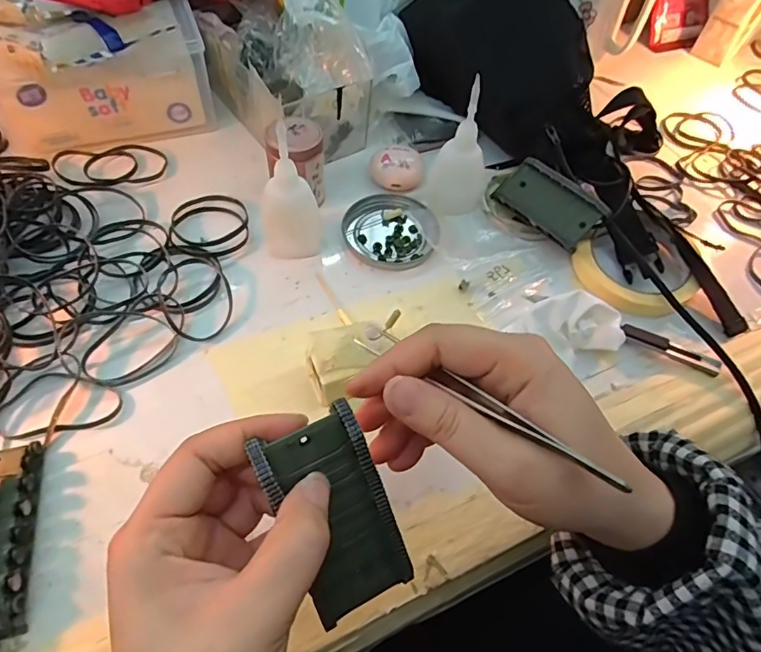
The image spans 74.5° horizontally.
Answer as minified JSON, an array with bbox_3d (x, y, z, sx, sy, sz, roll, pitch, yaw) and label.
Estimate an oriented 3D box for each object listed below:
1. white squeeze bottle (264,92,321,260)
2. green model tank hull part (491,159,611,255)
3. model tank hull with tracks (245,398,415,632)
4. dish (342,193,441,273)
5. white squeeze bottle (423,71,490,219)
[{"bbox_3d":[-0.066,-0.094,0.361,0.041,0.105,0.035,-7,57,-10],"label":"white squeeze bottle"},{"bbox_3d":[0.138,-0.105,0.416,0.011,0.045,0.094,9,32,-50],"label":"green model tank hull part"},{"bbox_3d":[-0.017,0.078,0.204,0.042,0.011,0.087,-22,106,-16],"label":"model tank hull with tracks"},{"bbox_3d":[0.009,-0.081,0.421,0.077,0.009,0.079,2,56,-3],"label":"dish"},{"bbox_3d":[0.068,-0.139,0.400,0.049,0.100,0.041,17,56,7],"label":"white squeeze bottle"}]

